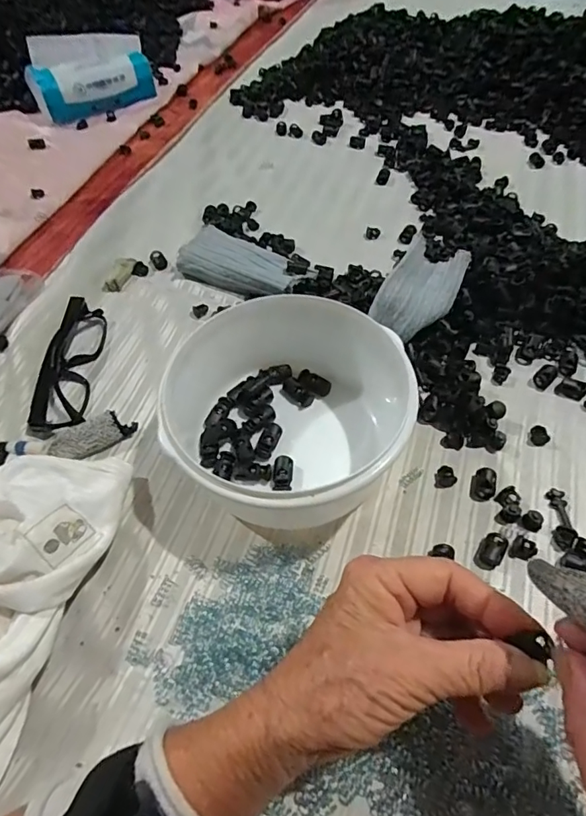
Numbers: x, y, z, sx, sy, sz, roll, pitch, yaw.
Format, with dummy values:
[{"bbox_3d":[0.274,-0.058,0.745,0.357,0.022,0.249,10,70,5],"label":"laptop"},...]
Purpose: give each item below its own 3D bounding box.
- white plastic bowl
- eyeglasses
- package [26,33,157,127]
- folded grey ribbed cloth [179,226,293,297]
[{"bbox_3d":[-0.001,-0.001,0.348,0.151,0.077,0.151,-2,55,2],"label":"white plastic bowl"},{"bbox_3d":[-0.186,-0.042,0.418,0.035,0.023,0.132,-3,55,1],"label":"eyeglasses"},{"bbox_3d":[-0.285,-0.469,0.703,0.163,0.081,0.066,-28,58,-15],"label":"package"},{"bbox_3d":[-0.050,-0.137,0.476,0.119,0.033,0.047,24,60,19],"label":"folded grey ribbed cloth"}]

